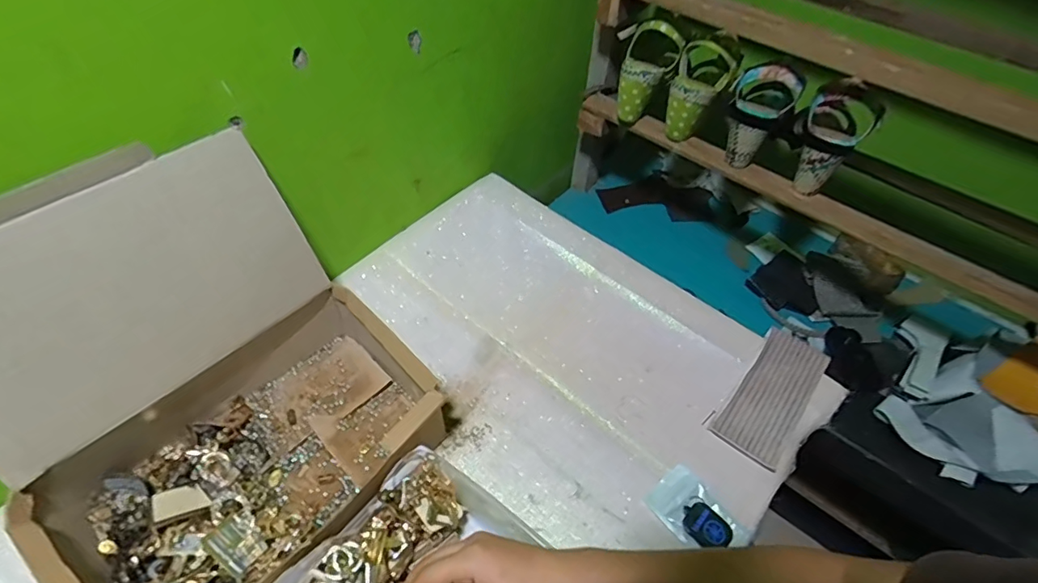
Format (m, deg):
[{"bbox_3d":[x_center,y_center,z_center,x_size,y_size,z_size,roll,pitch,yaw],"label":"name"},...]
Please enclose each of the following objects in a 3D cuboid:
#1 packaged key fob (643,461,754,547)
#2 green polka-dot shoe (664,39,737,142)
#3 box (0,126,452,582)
[{"bbox_3d":[0.195,0.245,0.552,0.069,0.014,0.097,-32,62,-26],"label":"packaged key fob"},{"bbox_3d":[0.262,-0.293,0.742,0.078,0.128,0.072,20,52,12],"label":"green polka-dot shoe"},{"bbox_3d":[-0.285,0.089,0.462,0.291,0.283,0.325,38,59,22],"label":"box"}]

